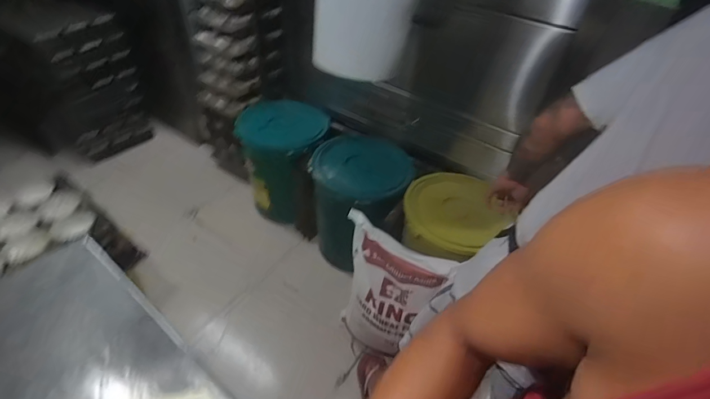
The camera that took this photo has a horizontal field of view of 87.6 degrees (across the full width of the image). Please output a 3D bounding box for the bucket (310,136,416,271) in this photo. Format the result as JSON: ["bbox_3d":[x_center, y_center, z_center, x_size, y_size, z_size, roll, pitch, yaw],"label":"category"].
[{"bbox_3d":[0.018,0.044,1.772,0.393,0.571,0.411,3,42,-3],"label":"bucket"}]

